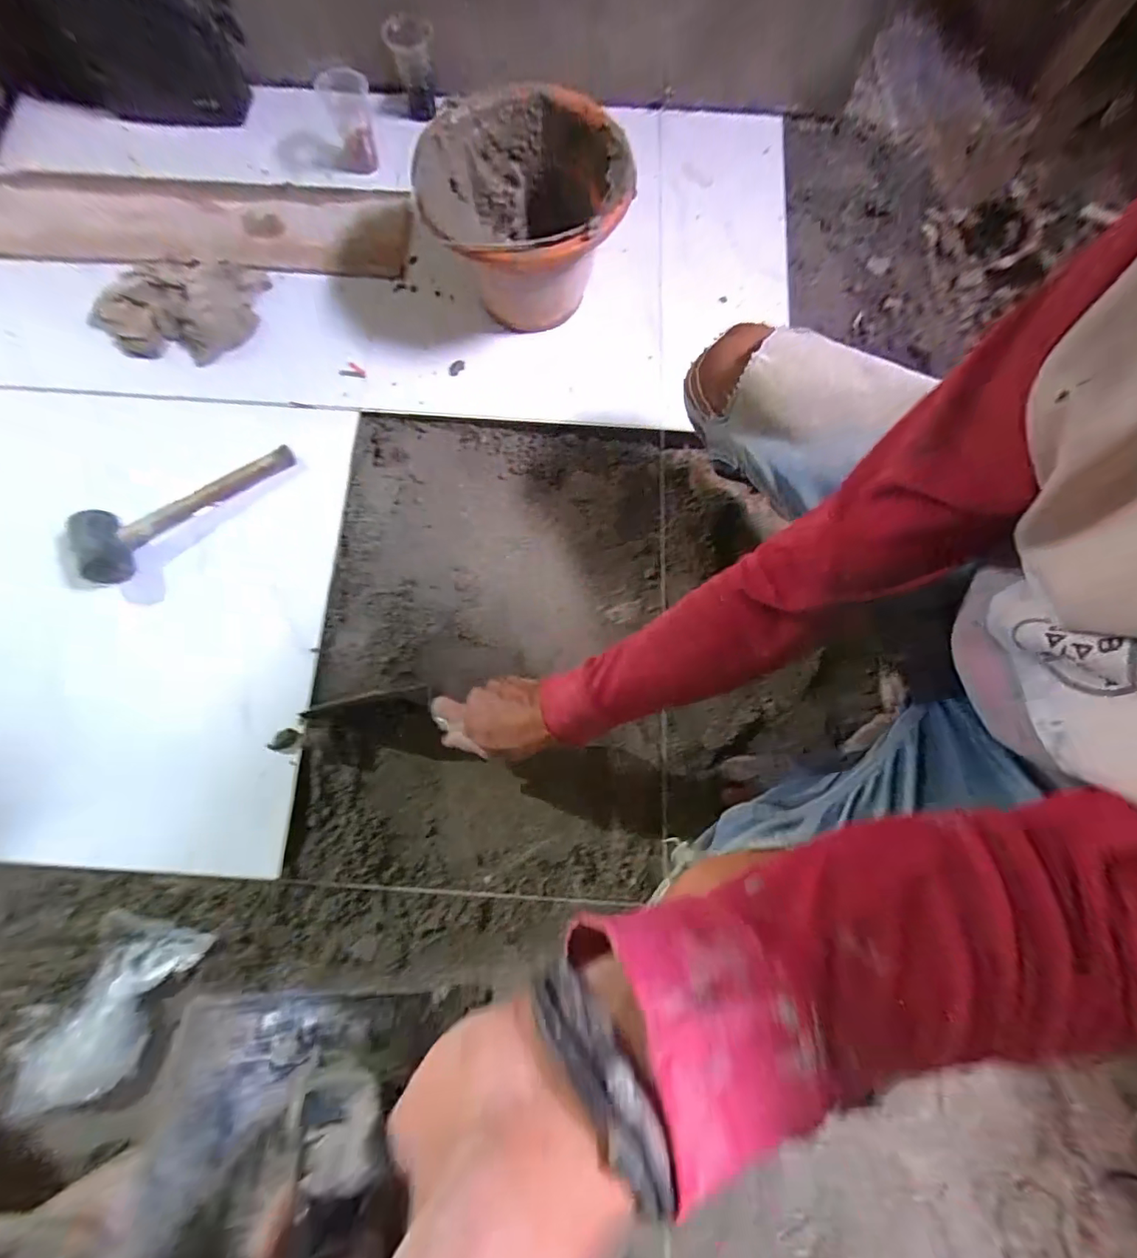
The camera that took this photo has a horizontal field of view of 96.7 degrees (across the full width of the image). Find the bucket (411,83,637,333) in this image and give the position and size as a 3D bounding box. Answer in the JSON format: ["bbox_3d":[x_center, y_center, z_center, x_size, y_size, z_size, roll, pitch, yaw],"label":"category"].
[{"bbox_3d":[-0.058,-0.537,0.654,0.240,0.171,0.285,-8,78,-2],"label":"bucket"}]

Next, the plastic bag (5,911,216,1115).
[{"bbox_3d":[-0.517,0.419,0.544,0.132,0.044,0.236,31,80,6],"label":"plastic bag"}]

